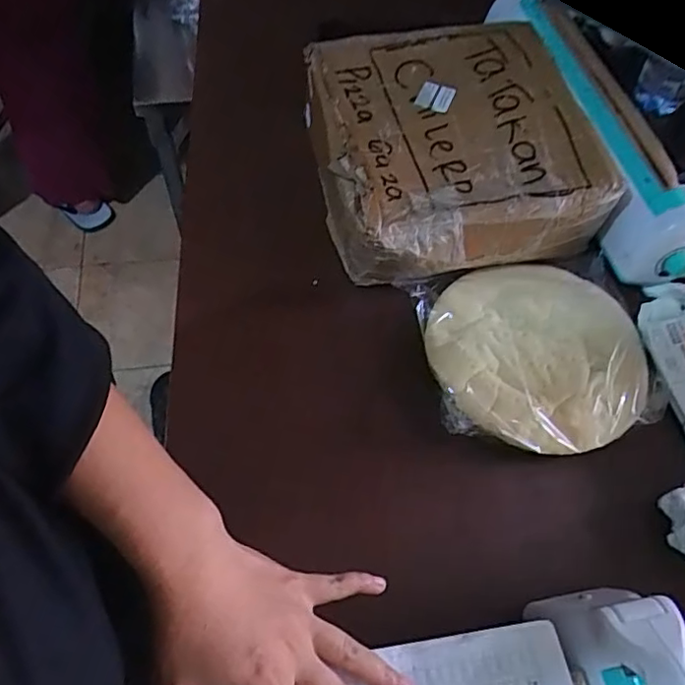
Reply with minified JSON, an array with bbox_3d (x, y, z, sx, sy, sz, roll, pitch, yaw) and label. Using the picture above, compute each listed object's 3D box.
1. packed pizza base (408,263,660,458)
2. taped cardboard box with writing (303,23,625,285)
[{"bbox_3d":[0.172,0.004,0.541,0.190,0.014,0.179,-5,59,-6],"label":"packed pizza base"},{"bbox_3d":[0.102,-0.198,0.609,0.246,0.088,0.262,-8,60,-7],"label":"taped cardboard box with writing"}]

